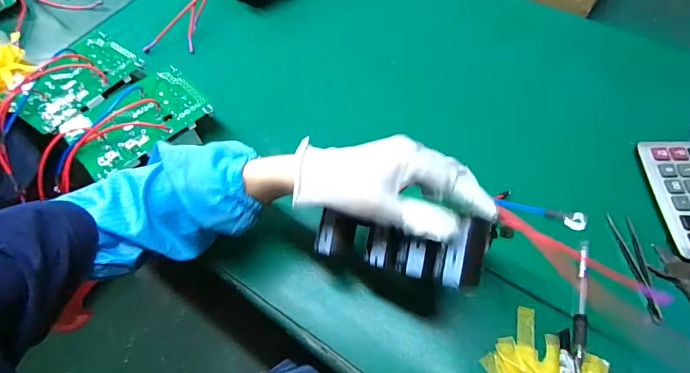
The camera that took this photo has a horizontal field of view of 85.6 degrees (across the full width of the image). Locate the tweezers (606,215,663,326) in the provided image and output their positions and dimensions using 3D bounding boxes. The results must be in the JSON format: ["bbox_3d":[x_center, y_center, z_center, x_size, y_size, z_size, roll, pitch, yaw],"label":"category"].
[{"bbox_3d":[0.306,0.083,0.389,0.020,0.005,0.113,-2,60,3],"label":"tweezers"}]

